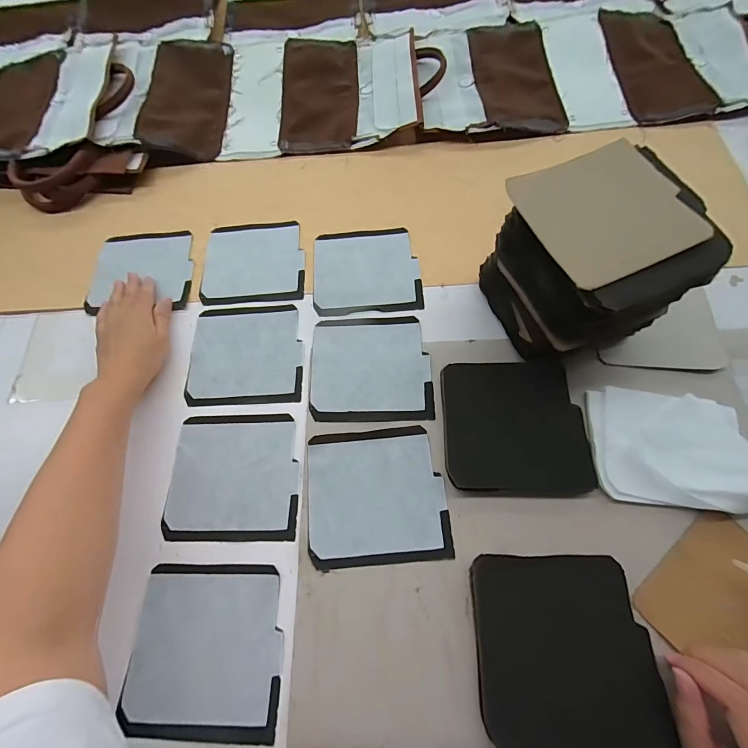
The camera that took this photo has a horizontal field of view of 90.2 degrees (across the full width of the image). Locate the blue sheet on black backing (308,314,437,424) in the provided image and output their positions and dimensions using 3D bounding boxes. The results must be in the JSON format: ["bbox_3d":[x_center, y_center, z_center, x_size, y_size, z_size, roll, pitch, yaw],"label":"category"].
[{"bbox_3d":[-0.005,-0.008,0.424,0.135,0.007,0.126,-3,69,2],"label":"blue sheet on black backing"}]

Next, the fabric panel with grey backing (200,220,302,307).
[{"bbox_3d":[-0.158,-0.149,0.493,0.132,0.005,0.125,-3,69,2],"label":"fabric panel with grey backing"}]

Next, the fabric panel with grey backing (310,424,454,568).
[{"bbox_3d":[0.002,0.119,0.369,0.132,0.006,0.124,-6,69,1],"label":"fabric panel with grey backing"}]

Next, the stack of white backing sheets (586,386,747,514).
[{"bbox_3d":[0.300,0.069,0.354,0.164,0.031,0.110,6,70,5],"label":"stack of white backing sheets"}]

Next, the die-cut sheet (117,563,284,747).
[{"bbox_3d":[-0.147,0.240,0.329,0.132,0.008,0.127,0,65,0],"label":"die-cut sheet"}]

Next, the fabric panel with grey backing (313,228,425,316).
[{"bbox_3d":[-0.010,-0.135,0.477,0.132,0.004,0.128,-5,69,1],"label":"fabric panel with grey backing"}]

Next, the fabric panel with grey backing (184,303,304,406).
[{"bbox_3d":[-0.150,-0.026,0.441,0.131,0.006,0.125,-3,69,2],"label":"fabric panel with grey backing"}]

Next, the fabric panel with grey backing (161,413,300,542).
[{"bbox_3d":[-0.144,0.104,0.387,0.132,0.010,0.125,-1,69,2],"label":"fabric panel with grey backing"}]

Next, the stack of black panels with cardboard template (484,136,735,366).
[{"bbox_3d":[0.209,-0.107,0.375,0.143,0.143,0.145,-20,70,-5],"label":"stack of black panels with cardboard template"}]

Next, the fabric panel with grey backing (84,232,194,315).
[{"bbox_3d":[-0.304,-0.139,0.493,0.131,0.010,0.125,-3,69,2],"label":"fabric panel with grey backing"}]

